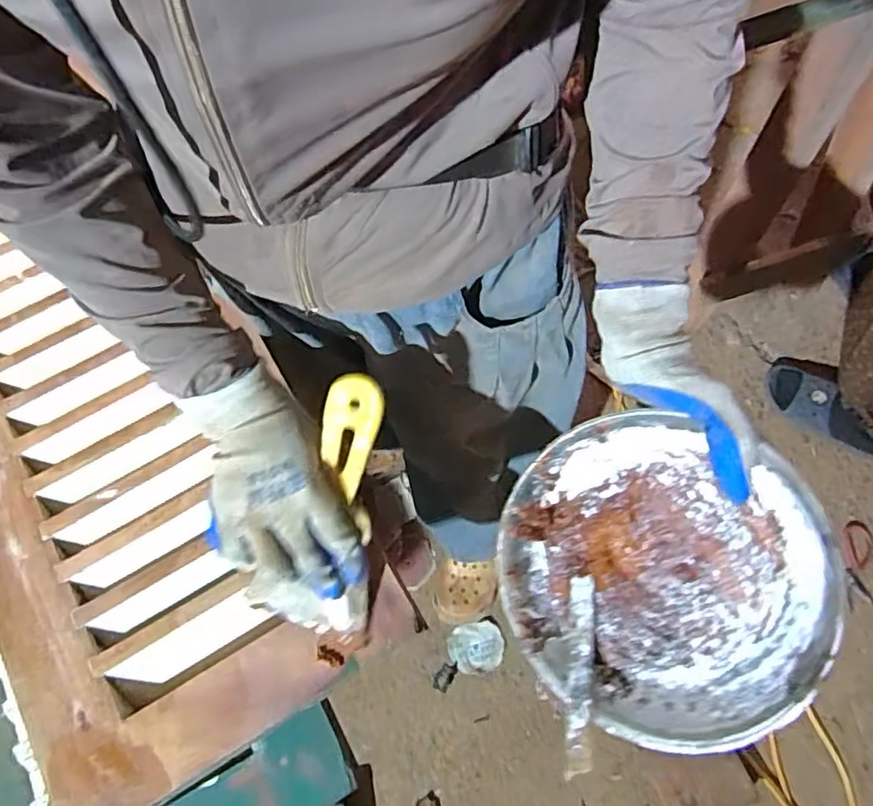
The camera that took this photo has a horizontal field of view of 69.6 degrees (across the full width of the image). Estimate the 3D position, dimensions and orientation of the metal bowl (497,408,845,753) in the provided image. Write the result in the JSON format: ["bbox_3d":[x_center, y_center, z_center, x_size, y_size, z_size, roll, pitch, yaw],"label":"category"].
[{"bbox_3d":[0.152,0.113,0.431,0.207,0.076,0.211,45,115,19],"label":"metal bowl"}]

